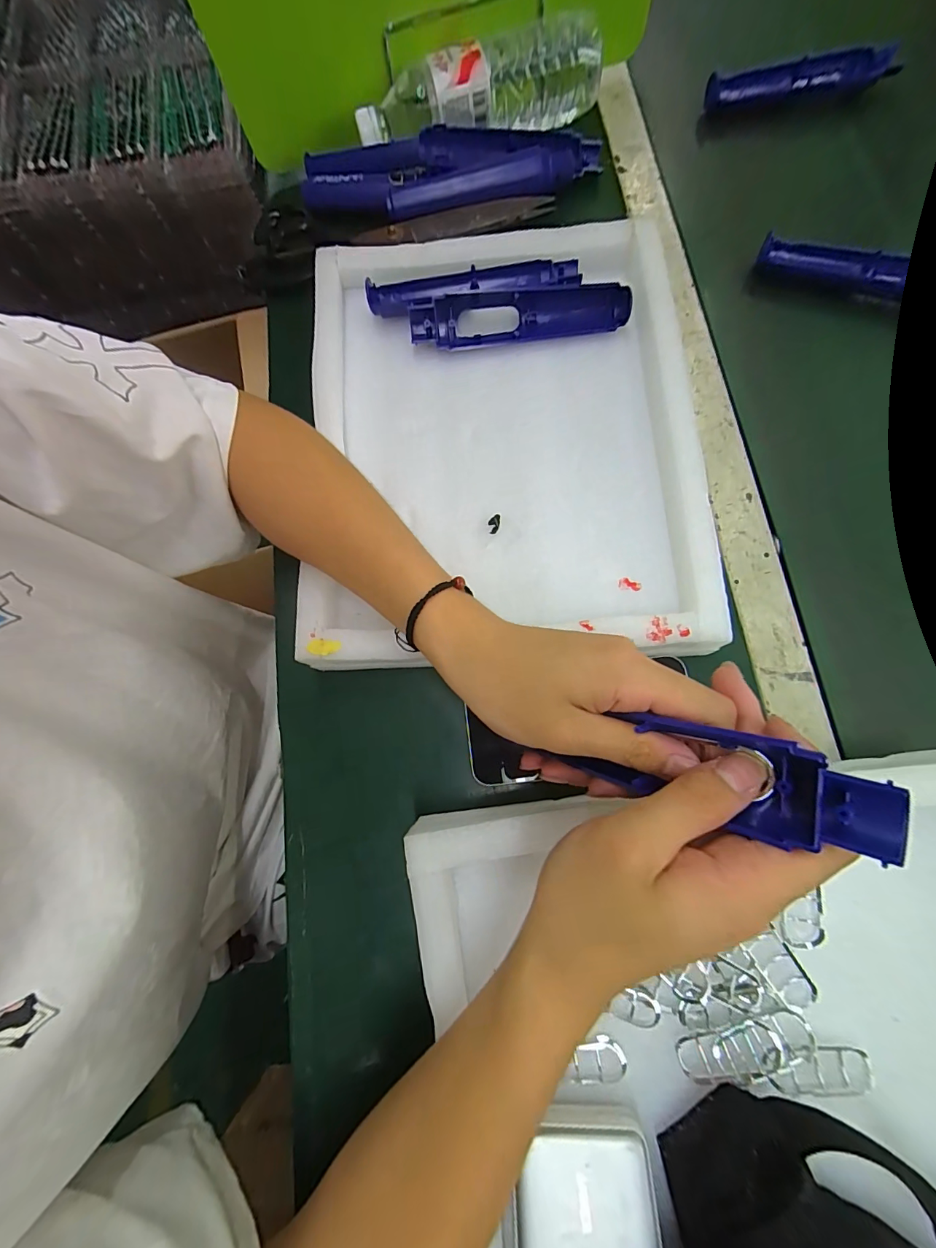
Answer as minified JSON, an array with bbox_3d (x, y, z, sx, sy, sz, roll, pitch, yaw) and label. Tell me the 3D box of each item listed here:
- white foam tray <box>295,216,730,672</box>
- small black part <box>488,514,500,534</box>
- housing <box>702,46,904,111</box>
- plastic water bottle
[{"bbox_3d":[0.020,-0.147,0.335,0.285,0.049,0.346,-3,77,4],"label":"white foam tray"},{"bbox_3d":[0.020,-0.076,0.327,0.009,0.004,0.015,2,77,5],"label":"small black part"},{"bbox_3d":[0.316,-0.524,0.415,0.179,0.017,0.029,-10,77,2],"label":"housing"},{"bbox_3d":[0.009,-0.484,0.395,0.222,0.056,0.065,-22,78,2],"label":"plastic water bottle"}]

